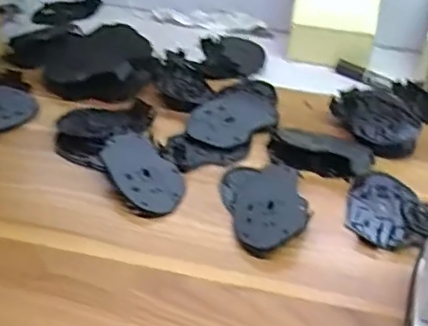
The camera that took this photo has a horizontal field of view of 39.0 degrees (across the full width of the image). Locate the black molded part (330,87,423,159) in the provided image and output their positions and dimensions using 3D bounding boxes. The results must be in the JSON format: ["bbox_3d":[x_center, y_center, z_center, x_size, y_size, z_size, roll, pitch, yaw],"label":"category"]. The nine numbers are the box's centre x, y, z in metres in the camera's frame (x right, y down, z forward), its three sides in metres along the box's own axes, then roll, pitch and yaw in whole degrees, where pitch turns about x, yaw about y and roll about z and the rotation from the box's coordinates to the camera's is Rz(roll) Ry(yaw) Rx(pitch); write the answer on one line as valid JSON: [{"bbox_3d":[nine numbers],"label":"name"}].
[{"bbox_3d":[0.204,-0.056,0.741,0.083,0.034,0.110,-13,46,-20],"label":"black molded part"}]

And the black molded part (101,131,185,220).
[{"bbox_3d":[-0.080,0.008,0.654,0.068,0.022,0.119,-28,52,-32],"label":"black molded part"}]

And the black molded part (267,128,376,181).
[{"bbox_3d":[0.125,-0.019,0.696,0.117,0.030,0.061,15,43,10],"label":"black molded part"}]

